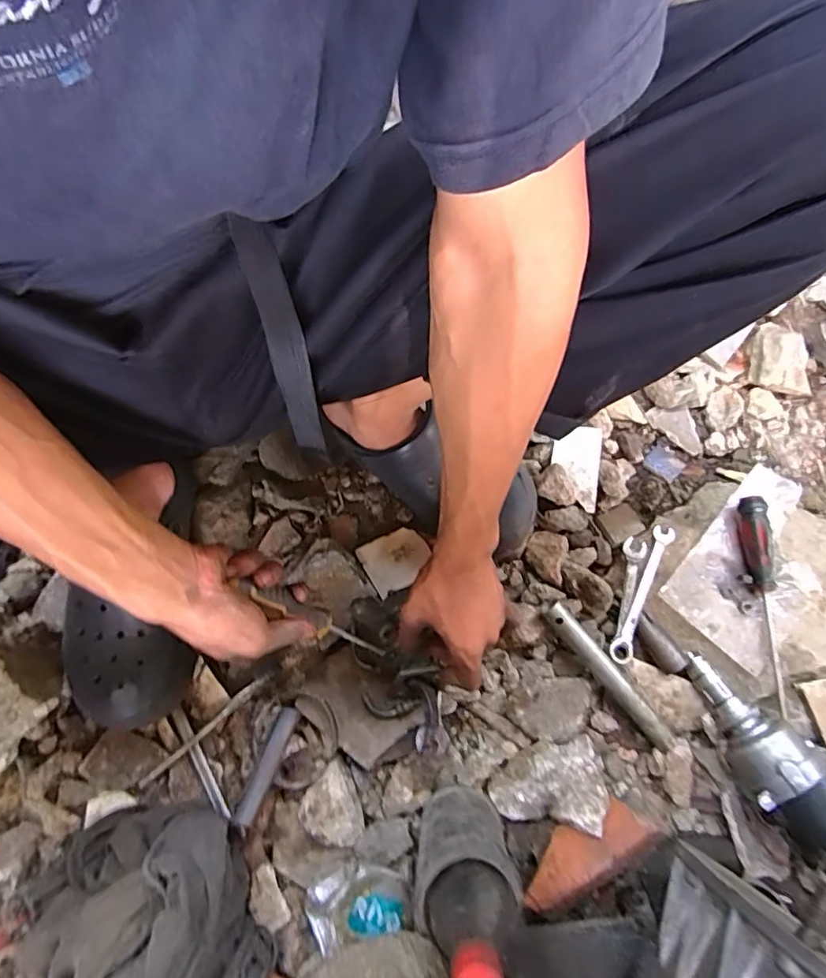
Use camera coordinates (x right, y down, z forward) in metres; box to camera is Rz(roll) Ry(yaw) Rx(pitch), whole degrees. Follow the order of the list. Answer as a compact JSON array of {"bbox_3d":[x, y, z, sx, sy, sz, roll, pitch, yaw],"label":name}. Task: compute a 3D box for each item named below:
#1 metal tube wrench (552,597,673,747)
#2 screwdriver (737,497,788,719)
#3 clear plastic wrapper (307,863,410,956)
[{"bbox_3d":[0.192,0.183,0.546,0.022,0.024,0.174,-39,89,-13],"label":"metal tube wrench"},{"bbox_3d":[0.357,0.113,0.561,0.028,0.033,0.212,2,73,-1],"label":"screwdriver"},{"bbox_3d":[-0.049,0.363,0.485,0.085,0.022,0.054,-16,70,-6],"label":"clear plastic wrapper"}]

